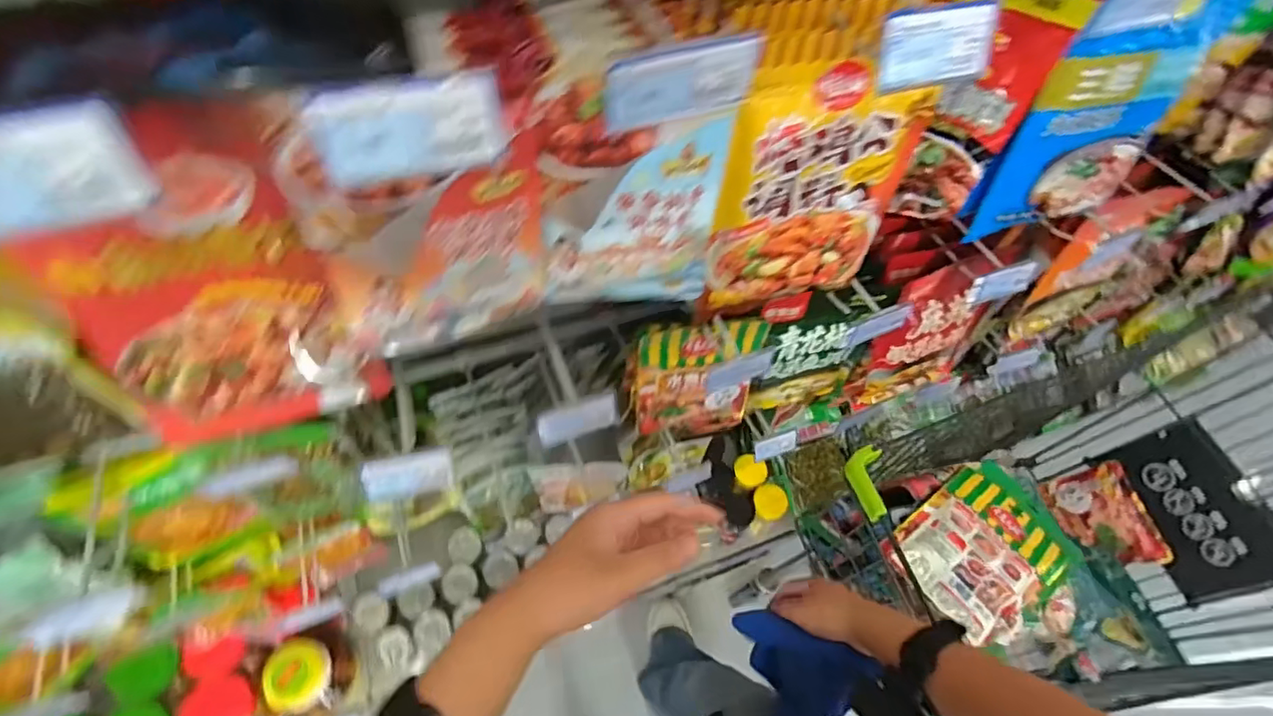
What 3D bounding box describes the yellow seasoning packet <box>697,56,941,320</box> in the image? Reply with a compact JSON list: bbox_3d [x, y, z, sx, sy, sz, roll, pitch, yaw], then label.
[{"bbox_3d":[0.147,-0.132,0.479,0.168,0.214,0.050,-19,62,-15],"label":"yellow seasoning packet"}]

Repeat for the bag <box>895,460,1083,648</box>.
[{"bbox_3d":[0.460,0.246,0.745,0.260,0.061,0.168,-29,65,-20],"label":"bag"}]

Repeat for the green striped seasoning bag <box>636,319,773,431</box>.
[{"bbox_3d":[0.081,0.032,0.764,0.158,0.242,0.048,-9,59,-10],"label":"green striped seasoning bag"}]

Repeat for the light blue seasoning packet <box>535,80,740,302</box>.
[{"bbox_3d":[-0.002,-0.110,0.423,0.131,0.170,0.035,-3,59,-6],"label":"light blue seasoning packet"}]

